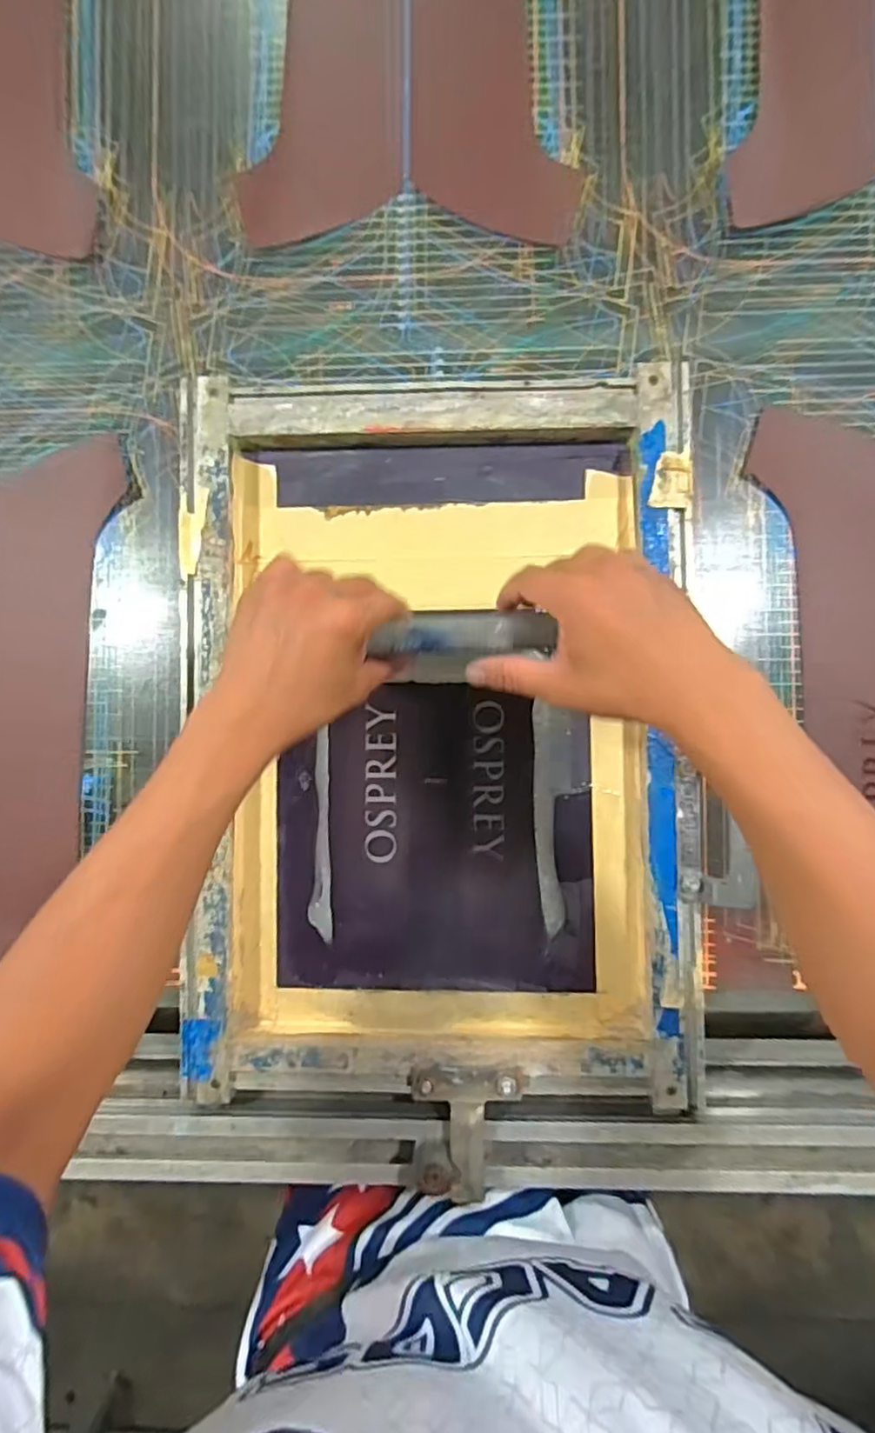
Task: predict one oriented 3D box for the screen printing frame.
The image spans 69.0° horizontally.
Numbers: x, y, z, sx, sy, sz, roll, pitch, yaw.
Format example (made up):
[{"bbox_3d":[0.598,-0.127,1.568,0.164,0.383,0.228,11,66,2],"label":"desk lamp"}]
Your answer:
[{"bbox_3d":[0.003,0.023,0.497,0.377,0.044,0.553,-1,86,3],"label":"screen printing frame"}]

